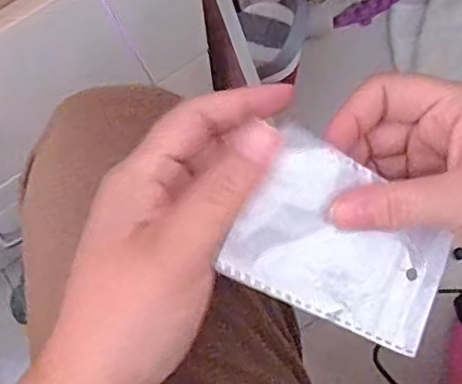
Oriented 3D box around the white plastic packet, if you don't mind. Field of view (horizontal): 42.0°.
[{"bbox_3d":[0.049,0.022,0.262,0.092,0.012,0.068,26,83,-11],"label":"white plastic packet"}]

